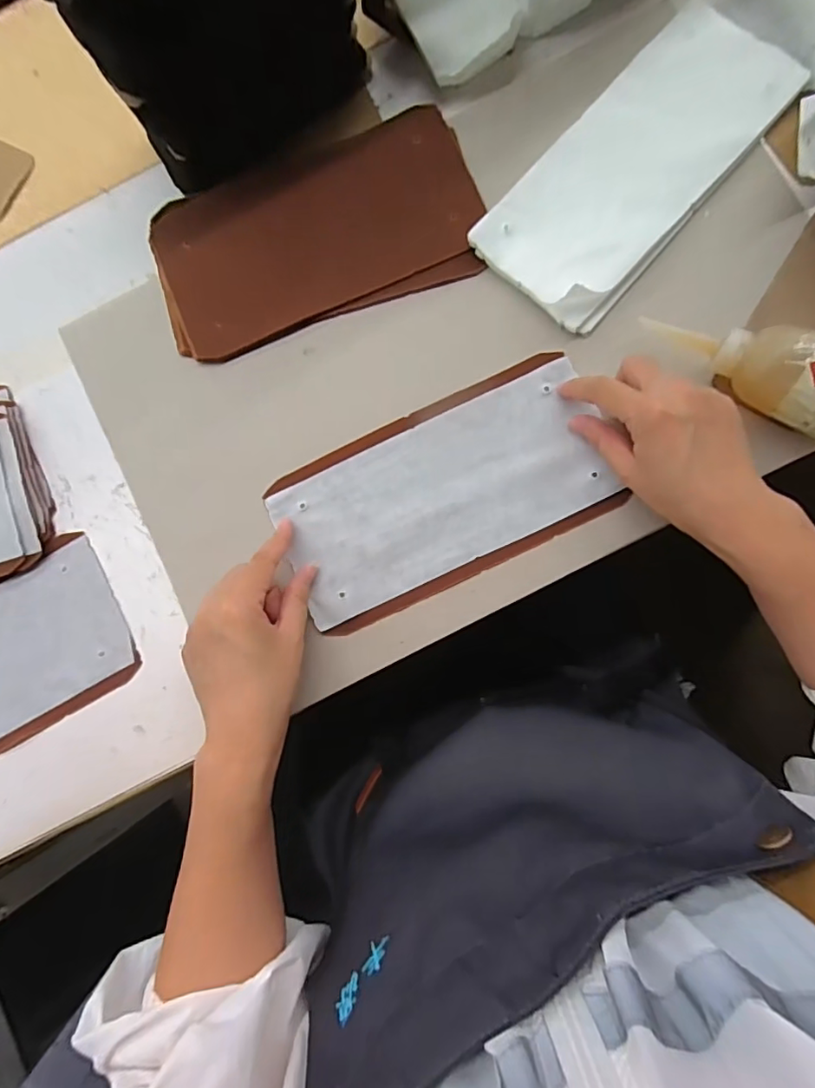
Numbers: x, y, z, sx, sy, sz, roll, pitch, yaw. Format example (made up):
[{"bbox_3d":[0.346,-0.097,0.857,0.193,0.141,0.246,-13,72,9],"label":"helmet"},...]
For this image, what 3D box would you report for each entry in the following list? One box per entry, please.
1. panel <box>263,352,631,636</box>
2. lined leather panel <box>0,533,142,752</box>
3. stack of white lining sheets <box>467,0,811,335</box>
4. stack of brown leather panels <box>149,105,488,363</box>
[{"bbox_3d":[0.024,-0.037,0.396,0.237,0.007,0.129,-26,83,2],"label":"panel"},{"bbox_3d":[-0.334,0.100,0.408,0.243,0.010,0.125,-30,83,1],"label":"lined leather panel"},{"bbox_3d":[0.170,-0.285,0.404,0.114,0.023,0.247,42,89,7],"label":"stack of white lining sheets"},{"bbox_3d":[-0.075,-0.251,0.434,0.258,0.011,0.147,-18,83,3],"label":"stack of brown leather panels"}]

